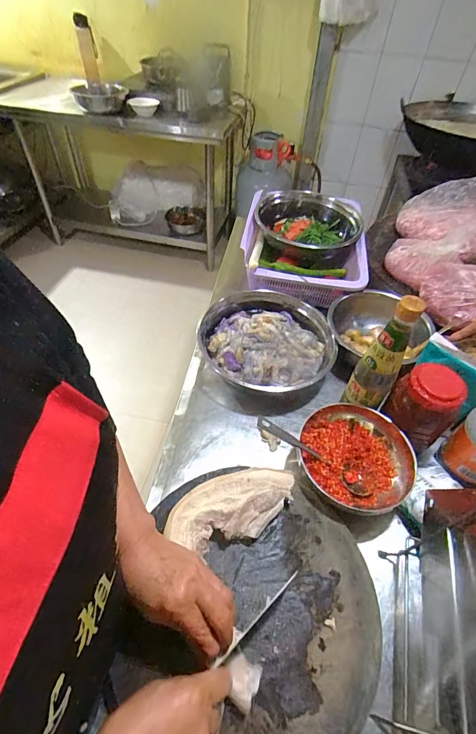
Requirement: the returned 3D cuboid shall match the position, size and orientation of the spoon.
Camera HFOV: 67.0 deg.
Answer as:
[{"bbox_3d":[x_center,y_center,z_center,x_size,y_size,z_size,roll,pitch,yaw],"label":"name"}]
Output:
[{"bbox_3d":[0.118,0.136,0.534,0.205,0.021,0.052,28,49,-13],"label":"spoon"}]

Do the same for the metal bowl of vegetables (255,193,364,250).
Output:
[{"bbox_3d":[0.177,-0.362,0.921,0.268,0.070,0.252,34,56,23],"label":"metal bowl of vegetables"}]

